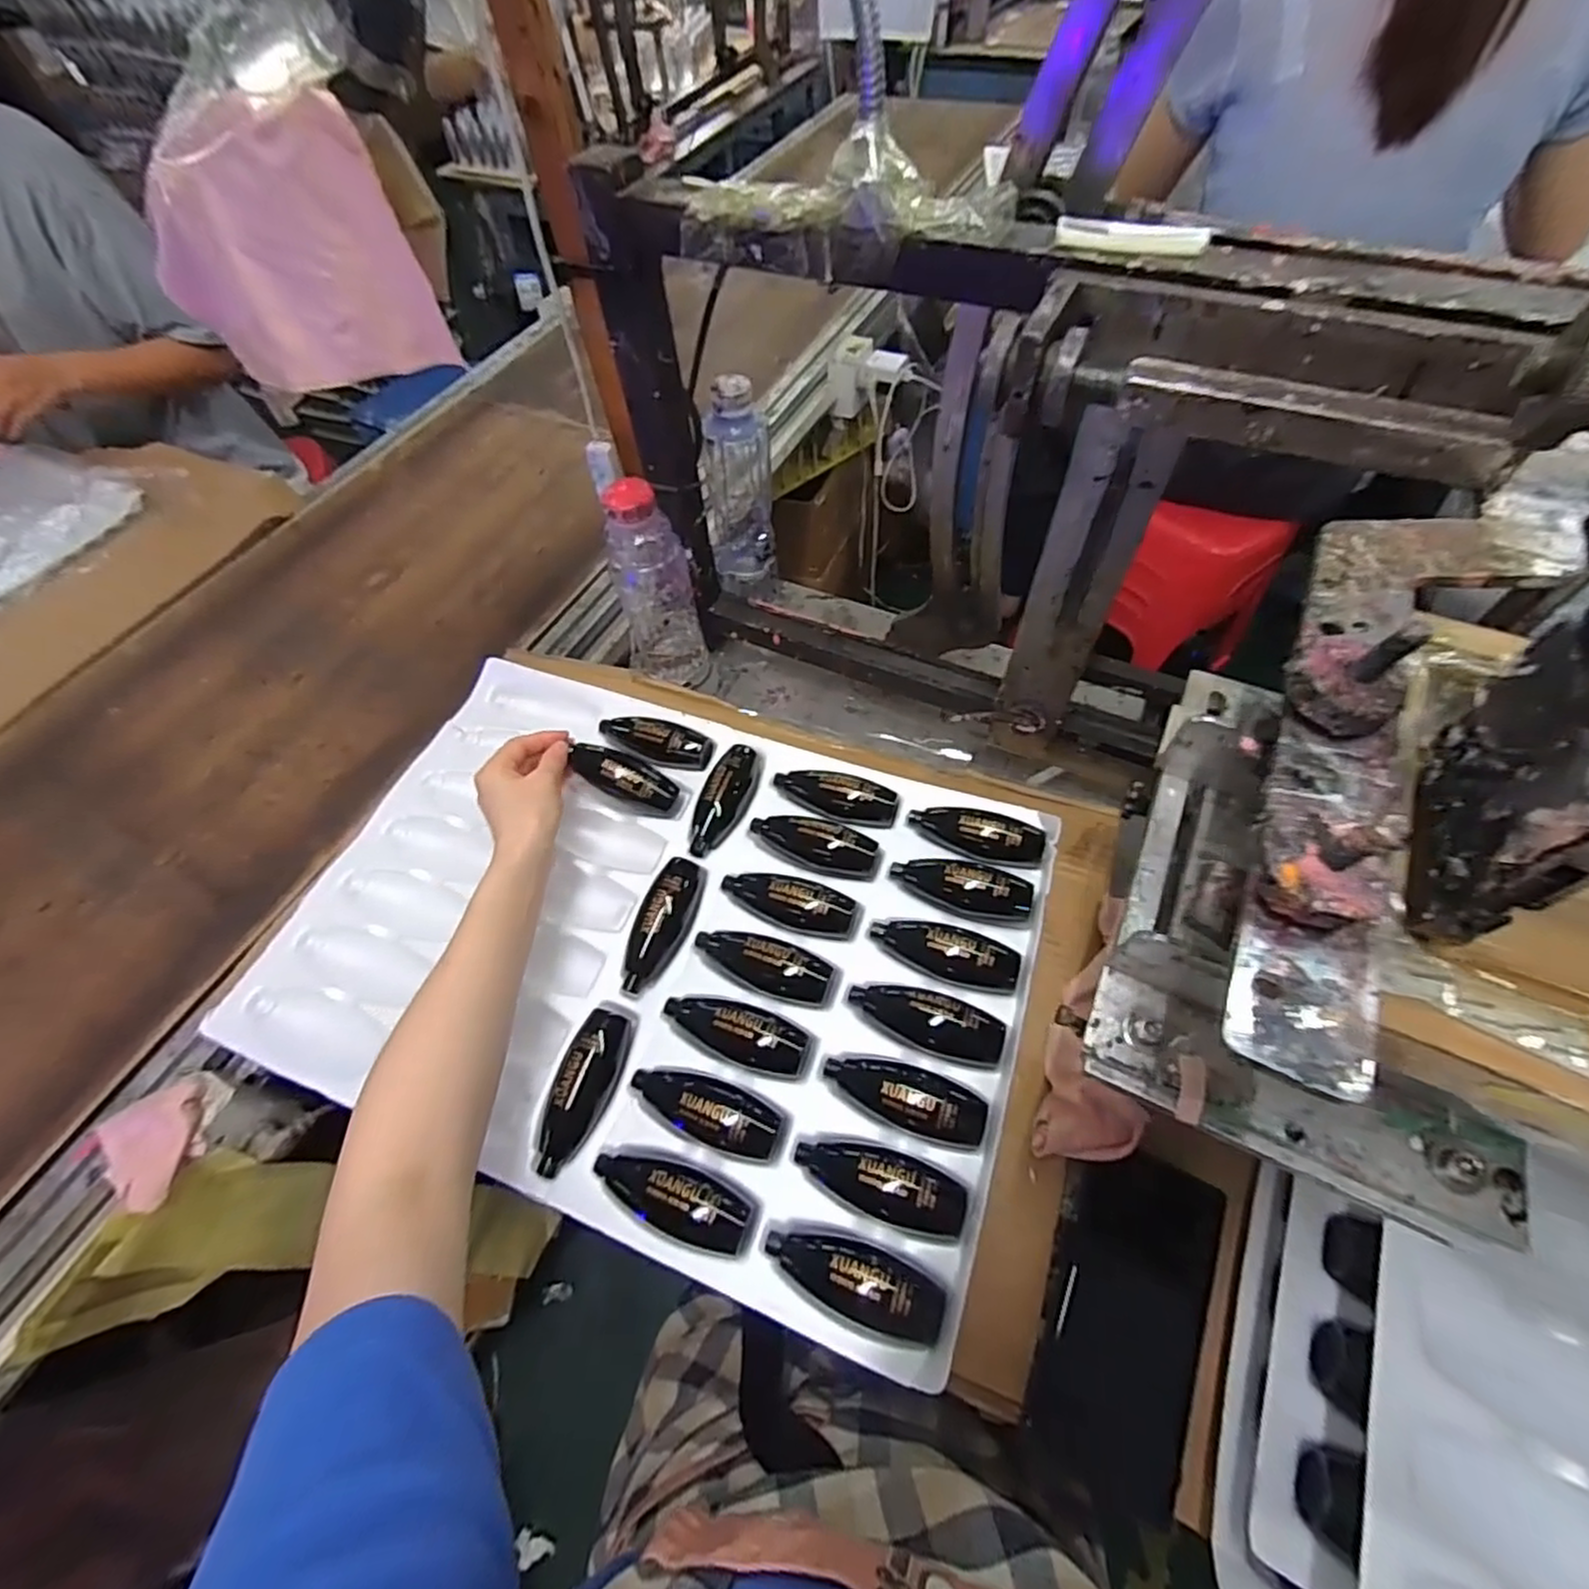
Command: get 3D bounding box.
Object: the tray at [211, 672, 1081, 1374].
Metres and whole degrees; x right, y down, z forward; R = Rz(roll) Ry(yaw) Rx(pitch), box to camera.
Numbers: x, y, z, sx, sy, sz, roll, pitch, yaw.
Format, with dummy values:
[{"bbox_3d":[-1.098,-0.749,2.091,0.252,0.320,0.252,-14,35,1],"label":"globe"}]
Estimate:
[{"bbox_3d":[-0.101,0.098,0.506,0.541,0.049,0.367,17,61,13],"label":"tray"}]

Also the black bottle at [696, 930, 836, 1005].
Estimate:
[{"bbox_3d":[-0.022,0.114,0.472,0.099,0.027,0.034,17,61,13],"label":"black bottle"}]

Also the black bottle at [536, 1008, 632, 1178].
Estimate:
[{"bbox_3d":[-0.136,0.190,0.438,0.032,0.028,0.100,11,59,10],"label":"black bottle"}]

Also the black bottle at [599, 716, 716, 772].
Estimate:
[{"bbox_3d":[-0.118,-0.049,0.577,0.104,0.020,0.043,17,61,13],"label":"black bottle"}]

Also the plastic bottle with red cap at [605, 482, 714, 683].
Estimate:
[{"bbox_3d":[-0.124,-0.180,0.594,0.070,0.195,0.070,-17,59,-7],"label":"plastic bottle with red cap"}]

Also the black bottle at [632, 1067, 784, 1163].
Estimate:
[{"bbox_3d":[-0.056,0.197,0.427,0.098,0.024,0.037,18,61,14],"label":"black bottle"}]

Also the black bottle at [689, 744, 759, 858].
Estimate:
[{"bbox_3d":[-0.059,0.001,0.544,0.038,0.018,0.104,14,60,11],"label":"black bottle"}]

